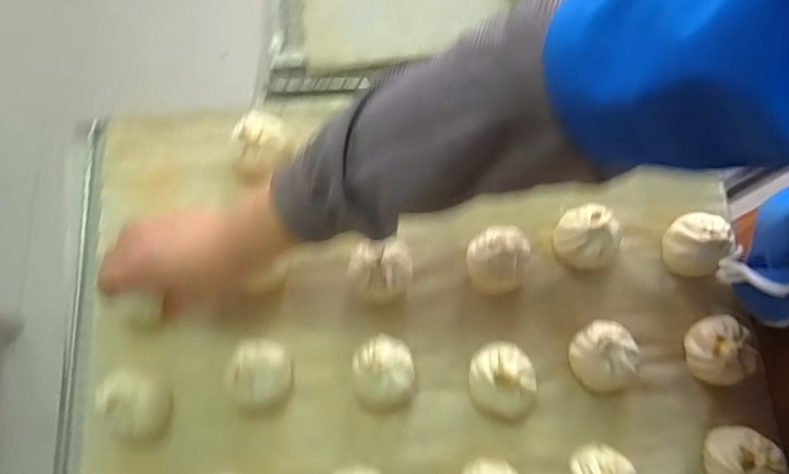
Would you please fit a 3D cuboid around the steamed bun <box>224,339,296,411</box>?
[{"bbox_3d":[-0.111,0.114,0.463,0.050,0.039,0.056,14,75,5],"label":"steamed bun"}]

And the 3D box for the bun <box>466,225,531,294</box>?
[{"bbox_3d":[0.087,0.019,0.476,0.050,0.038,0.048,0,74,1],"label":"bun"}]

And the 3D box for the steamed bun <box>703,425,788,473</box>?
[{"bbox_3d":[0.268,0.172,0.431,0.046,0.040,0.051,8,74,3],"label":"steamed bun"}]

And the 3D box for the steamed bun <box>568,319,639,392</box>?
[{"bbox_3d":[0.167,0.097,0.456,0.046,0.033,0.055,-11,74,-2],"label":"steamed bun"}]

